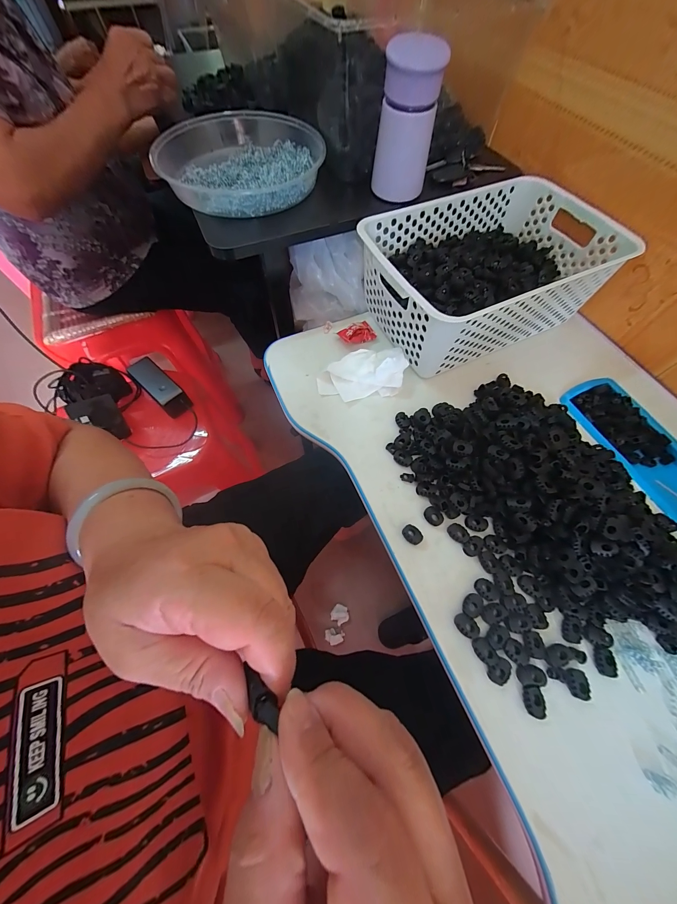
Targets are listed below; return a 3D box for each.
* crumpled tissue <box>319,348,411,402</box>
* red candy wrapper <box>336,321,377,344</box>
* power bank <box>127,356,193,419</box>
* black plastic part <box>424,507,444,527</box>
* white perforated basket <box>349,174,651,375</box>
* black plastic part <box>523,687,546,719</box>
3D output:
[{"bbox_3d":[0.029,-0.105,0.394,0.112,0.033,0.066,-10,64,-4],"label":"crumpled tissue"},{"bbox_3d":[0.025,-0.174,0.431,0.049,0.018,0.034,-28,67,-12],"label":"red candy wrapper"},{"bbox_3d":[-0.339,-0.123,0.576,0.142,0.041,0.047,40,71,18],"label":"power bank"},{"bbox_3d":[0.104,0.070,0.328,0.016,0.008,0.020,-26,67,-12],"label":"black plastic part"},{"bbox_3d":[0.196,-0.244,0.411,0.312,0.103,0.196,-25,66,-11],"label":"white perforated basket"},{"bbox_3d":[0.168,0.214,0.259,0.015,0.007,0.021,2,64,2],"label":"black plastic part"}]

